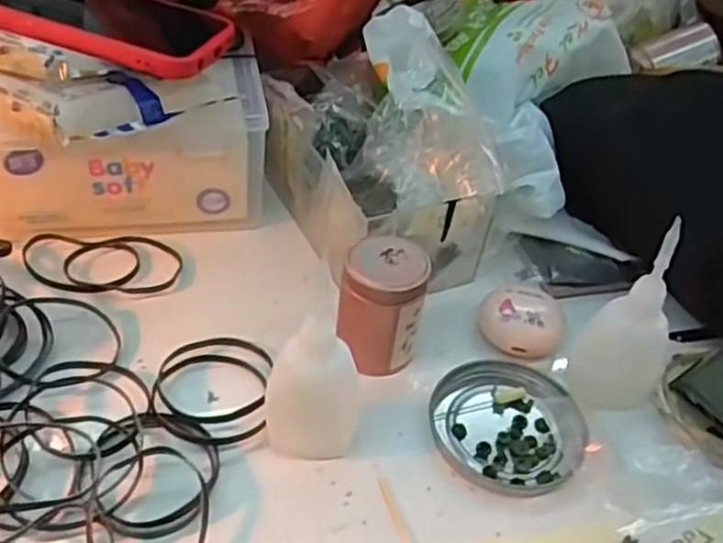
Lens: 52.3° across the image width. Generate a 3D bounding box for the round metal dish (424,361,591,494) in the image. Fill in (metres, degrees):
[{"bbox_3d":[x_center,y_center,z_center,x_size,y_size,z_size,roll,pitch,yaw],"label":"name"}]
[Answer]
[{"bbox_3d":[0.075,0.078,0.381,0.075,0.008,0.080,4,42,-4],"label":"round metal dish"}]

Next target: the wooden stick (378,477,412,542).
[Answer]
[{"bbox_3d":[0.019,0.117,0.331,0.006,0.004,0.059,-10,44,-18],"label":"wooden stick"}]

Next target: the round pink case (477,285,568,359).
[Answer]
[{"bbox_3d":[0.093,0.028,0.425,0.047,0.018,0.043,4,42,-4],"label":"round pink case"}]

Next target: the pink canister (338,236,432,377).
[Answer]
[{"bbox_3d":[0.011,0.018,0.394,0.044,0.062,0.043,9,42,2],"label":"pink canister"}]

